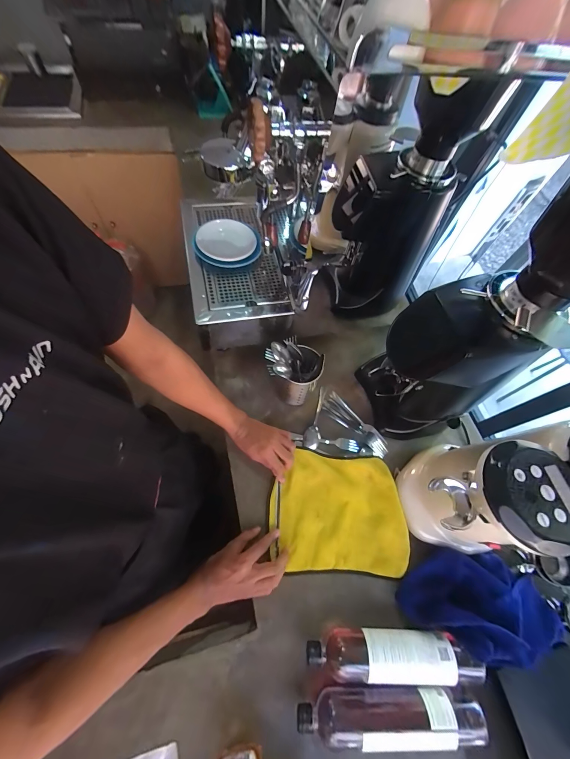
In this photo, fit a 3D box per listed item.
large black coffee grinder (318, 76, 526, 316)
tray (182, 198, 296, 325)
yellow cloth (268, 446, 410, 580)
[{"bbox_3d":[0.228,-0.367,0.645,0.183,0.490,0.195,1,65,-2],"label":"large black coffee grinder"},{"bbox_3d":[-0.128,-0.302,0.676,0.204,0.047,0.391,-10,65,-11],"label":"tray"},{"bbox_3d":[0.107,0.266,0.590,0.267,0.010,0.220,3,65,-1],"label":"yellow cloth"}]

